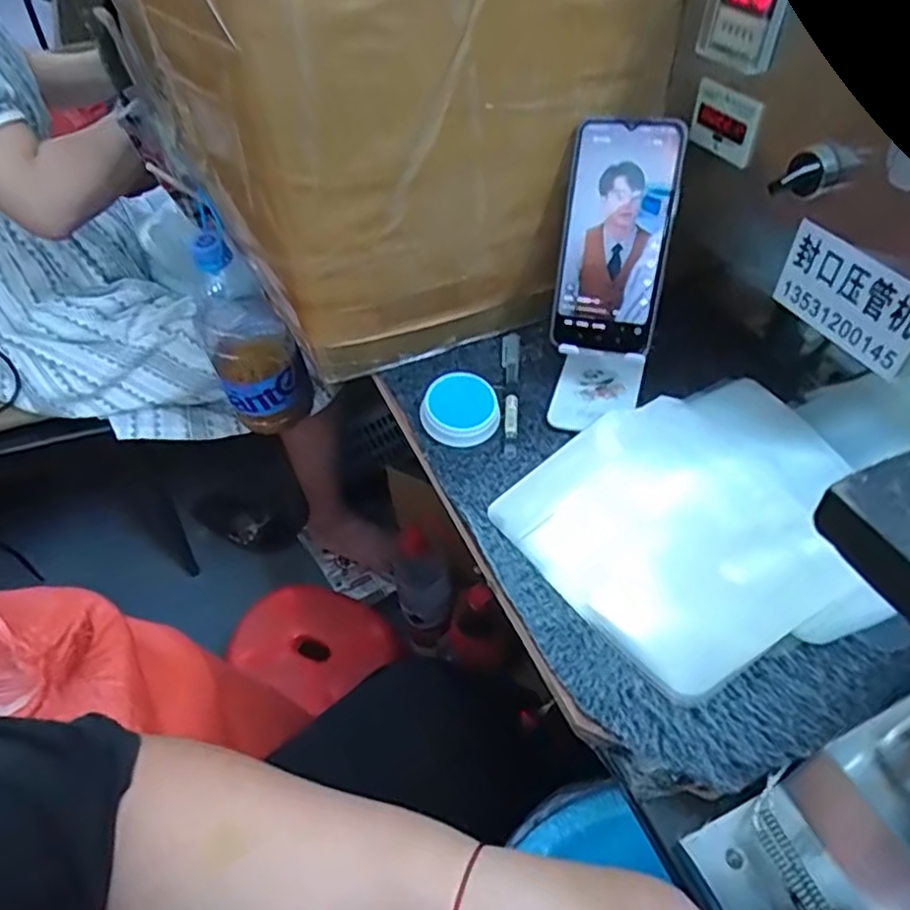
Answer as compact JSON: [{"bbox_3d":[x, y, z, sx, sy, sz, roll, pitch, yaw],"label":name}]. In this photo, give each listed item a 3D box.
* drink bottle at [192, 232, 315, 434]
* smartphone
[{"bbox_3d":[-0.236,-0.138,0.733,0.093,0.232,0.101,-24,51,-17],"label":"drink bottle"},{"bbox_3d":[0.118,-0.157,0.480,0.075,0.161,0.010,12,25,14],"label":"smartphone"}]

